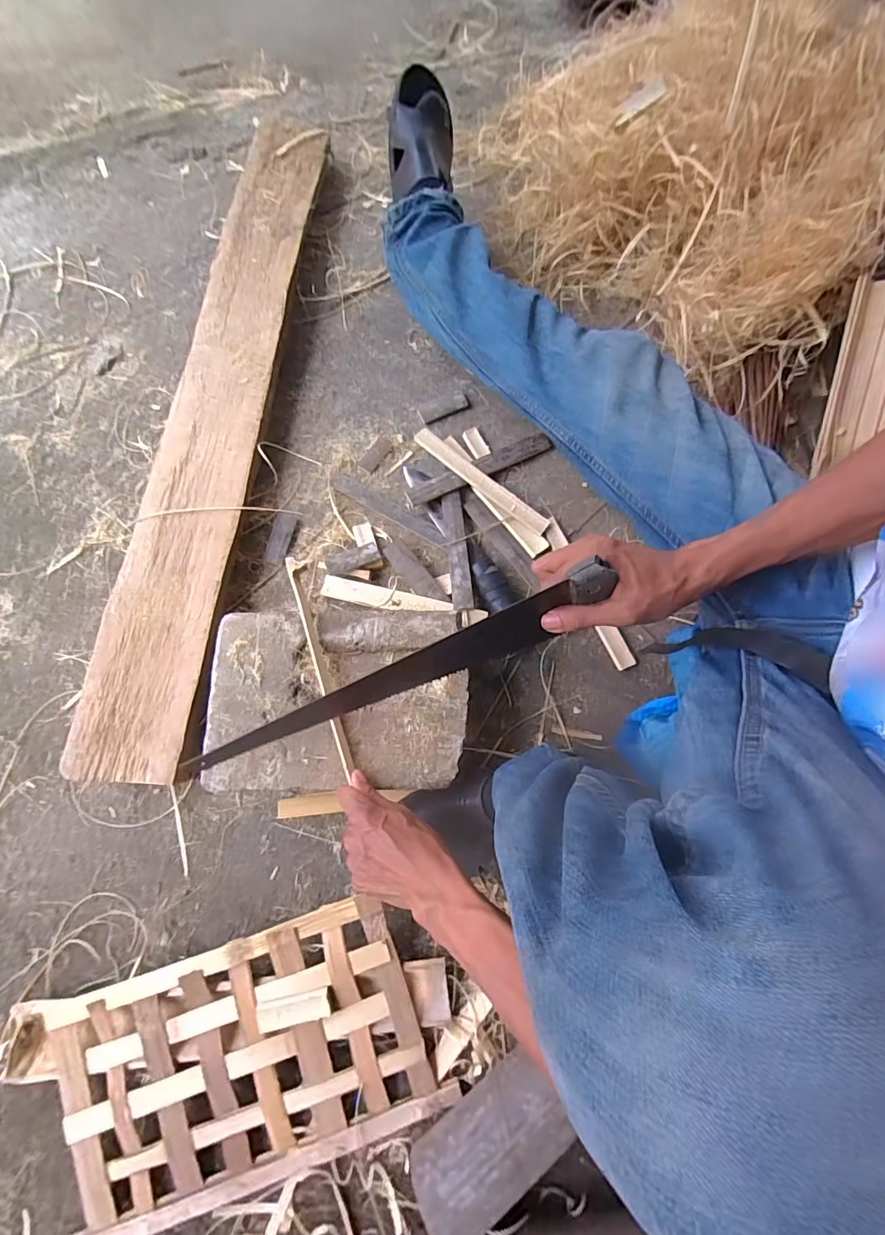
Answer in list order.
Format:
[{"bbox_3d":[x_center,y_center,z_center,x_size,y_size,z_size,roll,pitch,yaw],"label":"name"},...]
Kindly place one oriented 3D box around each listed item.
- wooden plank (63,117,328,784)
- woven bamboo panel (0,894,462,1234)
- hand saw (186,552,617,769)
[{"bbox_3d":[-0.319,-0.313,0.673,0.127,0.023,1.043,8,75,-4],"label":"wooden plank"},{"bbox_3d":[-0.207,0.458,0.490,0.422,0.021,0.225,-16,83,-5],"label":"woven bamboo panel"},{"bbox_3d":[-0.034,0.049,0.401,0.367,0.067,0.024,-25,75,8],"label":"hand saw"}]

